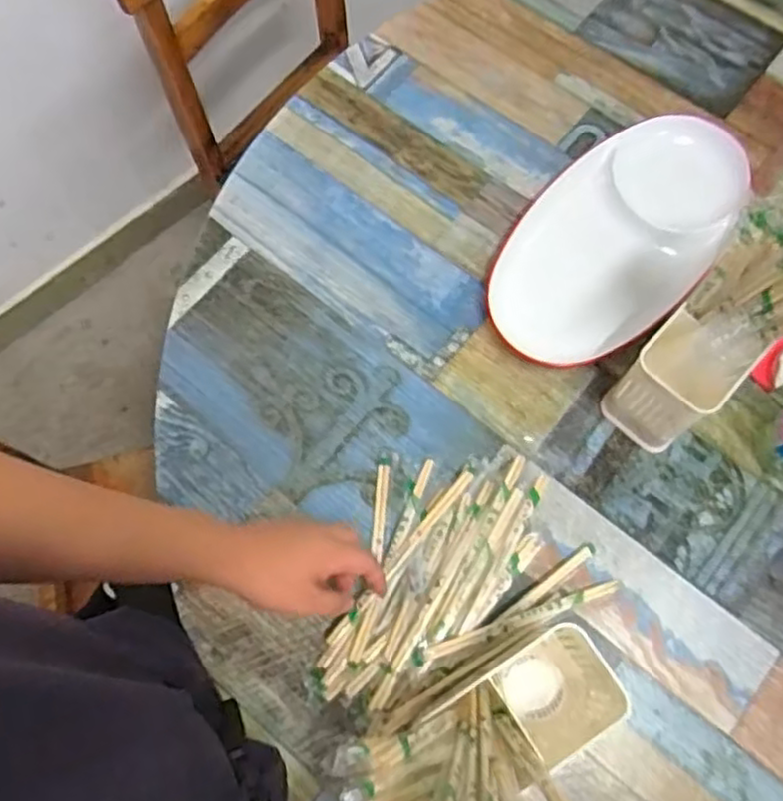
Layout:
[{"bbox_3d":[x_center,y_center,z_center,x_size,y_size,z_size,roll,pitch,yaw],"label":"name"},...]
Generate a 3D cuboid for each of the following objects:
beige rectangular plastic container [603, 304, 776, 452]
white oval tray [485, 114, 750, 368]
[{"bbox_3d":[0.250,-0.016,0.622,0.075,0.147,0.075,42,78,14],"label":"beige rectangular plastic container"},{"bbox_3d":[0.230,-0.165,0.708,0.318,0.030,0.171,-39,75,-10],"label":"white oval tray"}]

